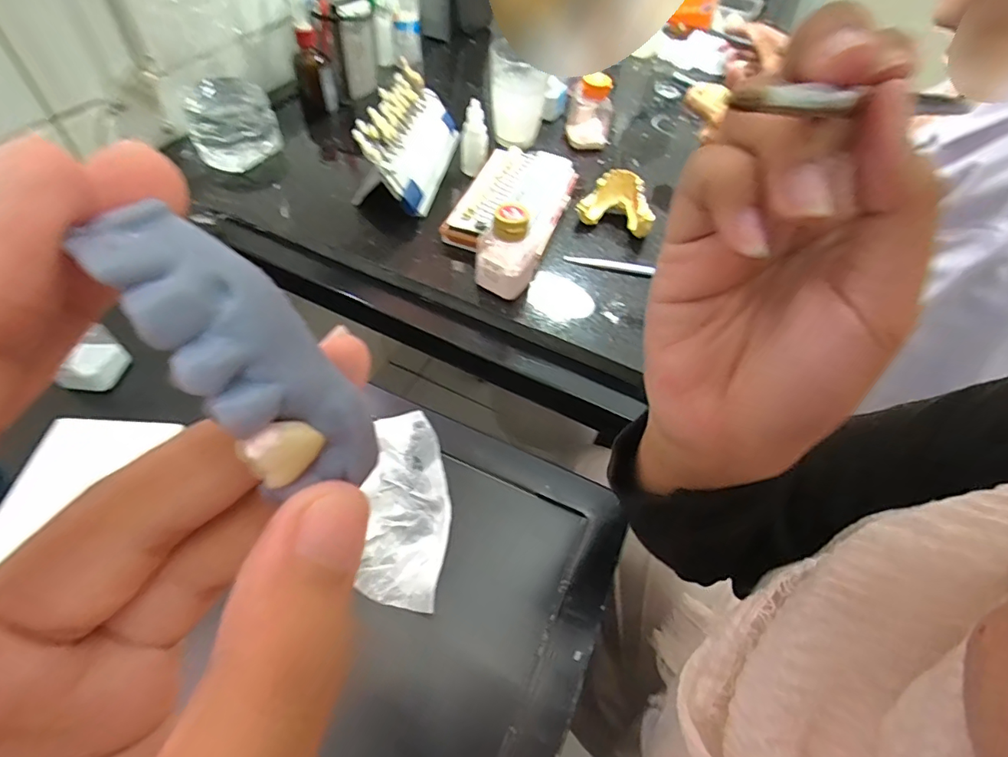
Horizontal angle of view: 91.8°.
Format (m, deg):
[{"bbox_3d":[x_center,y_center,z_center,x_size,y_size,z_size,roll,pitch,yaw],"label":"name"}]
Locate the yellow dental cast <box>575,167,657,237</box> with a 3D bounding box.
[{"bbox_3d":[0.117,-0.177,0.493,0.074,0.041,0.049,22,53,11],"label":"yellow dental cast"}]

